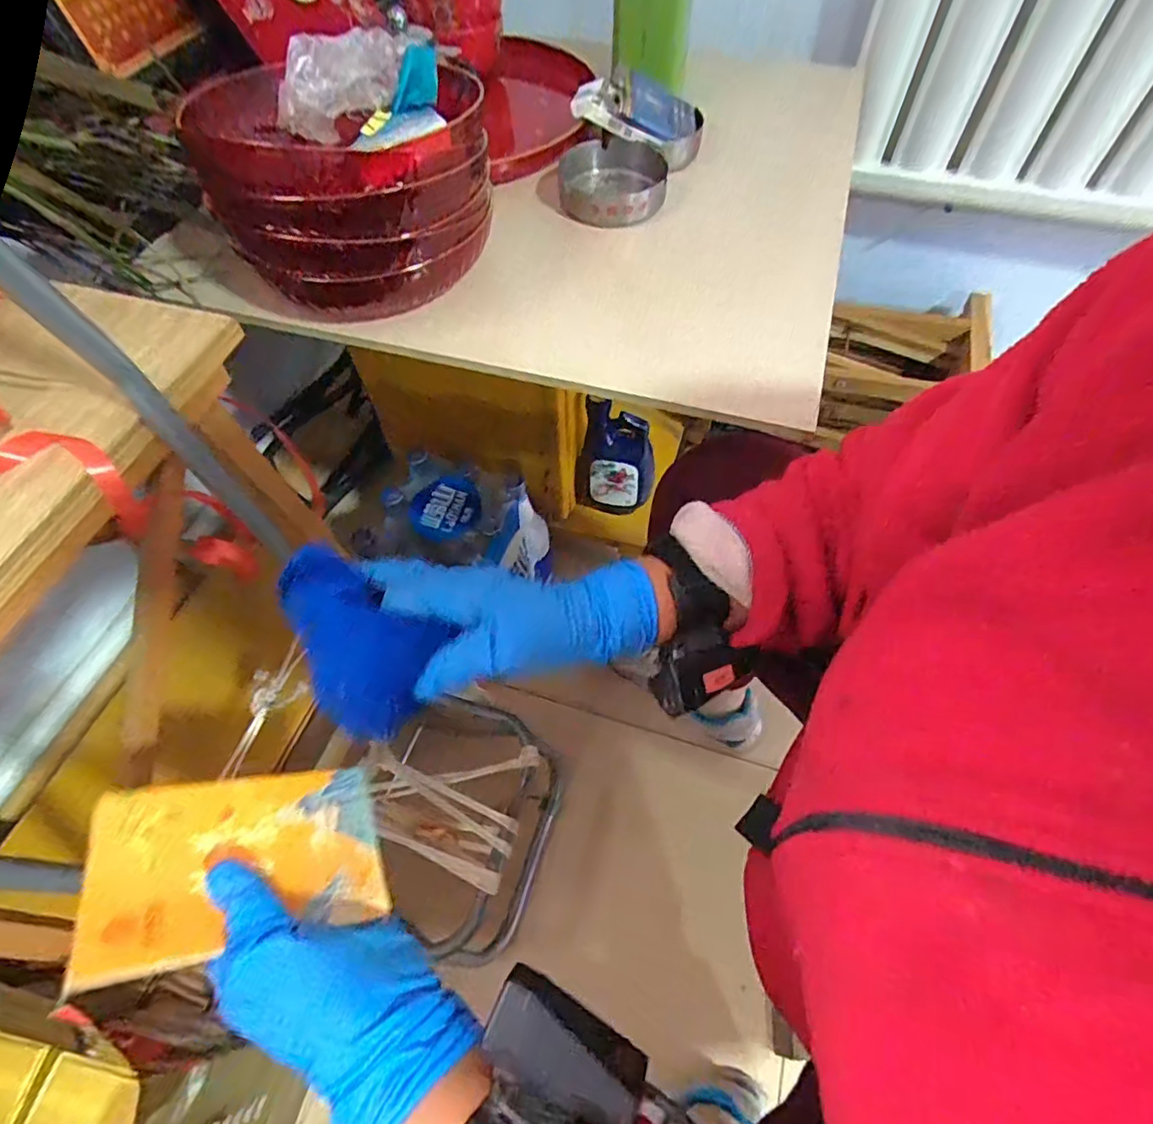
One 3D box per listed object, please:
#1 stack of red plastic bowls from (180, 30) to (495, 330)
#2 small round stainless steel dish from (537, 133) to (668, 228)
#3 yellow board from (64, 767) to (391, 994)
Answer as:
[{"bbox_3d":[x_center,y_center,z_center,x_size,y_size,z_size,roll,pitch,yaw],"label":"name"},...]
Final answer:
[{"bbox_3d":[-0.160,-0.300,0.454,0.180,0.114,0.198,-1,59,1],"label":"stack of red plastic bowls"},{"bbox_3d":[0.024,-0.354,0.558,0.118,0.031,0.109,4,59,4],"label":"small round stainless steel dish"},{"bbox_3d":[-0.177,0.156,0.318,0.135,0.007,0.093,5,33,-35],"label":"yellow board"}]

